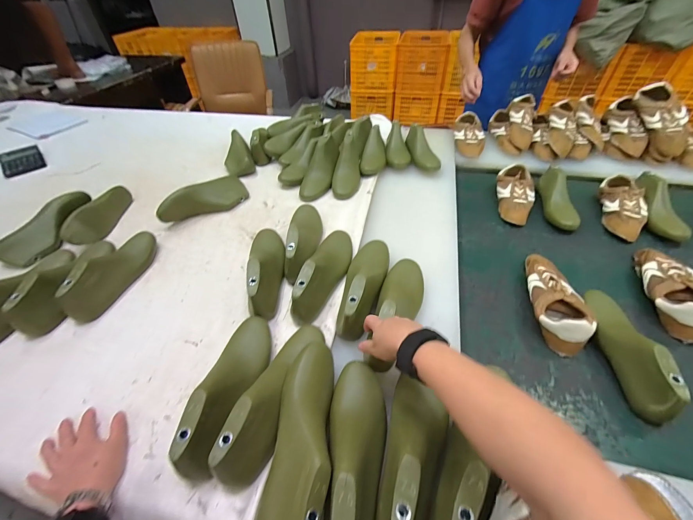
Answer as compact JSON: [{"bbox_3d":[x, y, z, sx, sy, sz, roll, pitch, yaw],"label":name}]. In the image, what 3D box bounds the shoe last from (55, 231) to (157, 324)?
[{"bbox_3d":[-0.503,0.010,0.647,0.061,0.086,0.239,1,46,6],"label":"shoe last"}]

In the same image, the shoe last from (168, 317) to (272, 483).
[{"bbox_3d":[-0.173,0.184,0.459,0.072,0.082,0.247,1,46,4],"label":"shoe last"}]

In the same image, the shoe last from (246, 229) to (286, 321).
[{"bbox_3d":[-0.166,0.006,0.635,0.073,0.086,0.240,-10,46,-7],"label":"shoe last"}]

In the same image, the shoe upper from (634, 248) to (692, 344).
[{"bbox_3d":[0.677,0.054,0.615,0.096,0.072,0.217,19,51,21],"label":"shoe upper"}]

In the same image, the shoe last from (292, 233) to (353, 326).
[{"bbox_3d":[-0.040,0.014,0.618,0.066,0.089,0.246,10,48,14],"label":"shoe last"}]

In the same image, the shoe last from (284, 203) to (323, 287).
[{"bbox_3d":[-0.099,-0.065,0.689,0.080,0.076,0.251,-2,46,1],"label":"shoe last"}]

